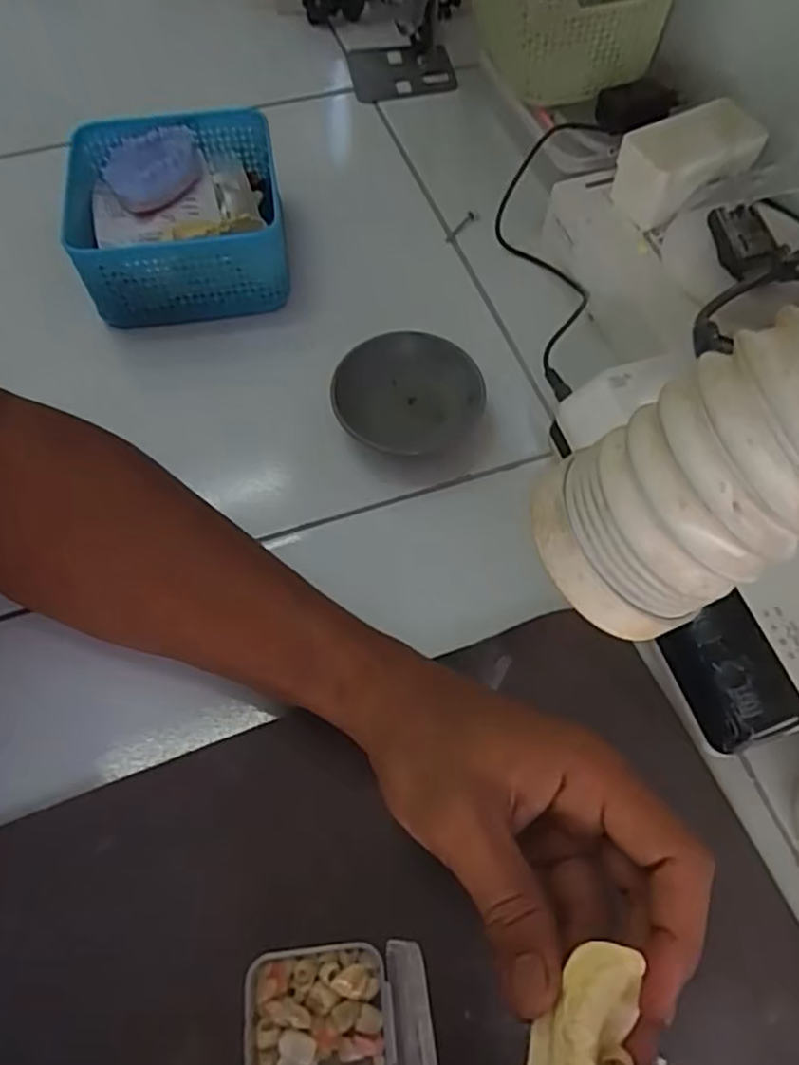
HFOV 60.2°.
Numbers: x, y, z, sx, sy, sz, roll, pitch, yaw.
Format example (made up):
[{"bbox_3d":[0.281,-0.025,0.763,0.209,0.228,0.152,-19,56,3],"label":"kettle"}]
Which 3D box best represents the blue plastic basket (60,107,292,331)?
[{"bbox_3d":[-0.153,-0.216,0.470,0.141,0.064,0.136,-9,62,-5],"label":"blue plastic basket"}]

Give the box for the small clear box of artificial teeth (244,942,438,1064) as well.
[{"bbox_3d":[-0.024,0.186,0.254,0.073,0.069,0.059,-4,62,-3],"label":"small clear box of artificial teeth"}]

